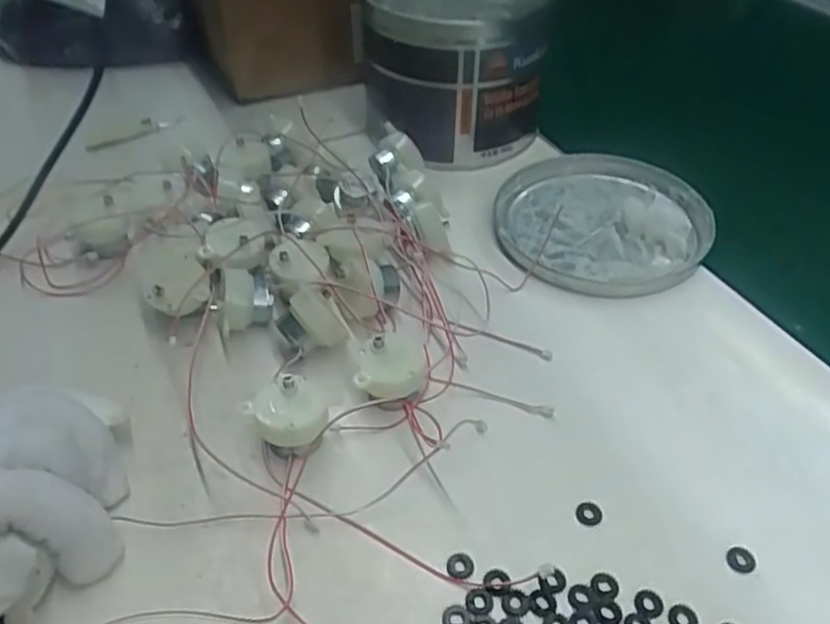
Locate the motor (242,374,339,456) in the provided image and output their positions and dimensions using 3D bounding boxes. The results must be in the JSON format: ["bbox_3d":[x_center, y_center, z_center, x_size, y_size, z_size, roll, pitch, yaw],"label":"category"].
[{"bbox_3d":[-0.053,0.047,0.309,0.034,0.028,0.029,23,48,22],"label":"motor"}]

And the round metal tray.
[{"bbox_3d":[0.118,-0.061,0.437,0.127,0.015,0.137,0,43,0],"label":"round metal tray"}]

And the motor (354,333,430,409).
[{"bbox_3d":[-0.010,0.029,0.327,0.032,0.030,0.026,2,43,1],"label":"motor"}]

